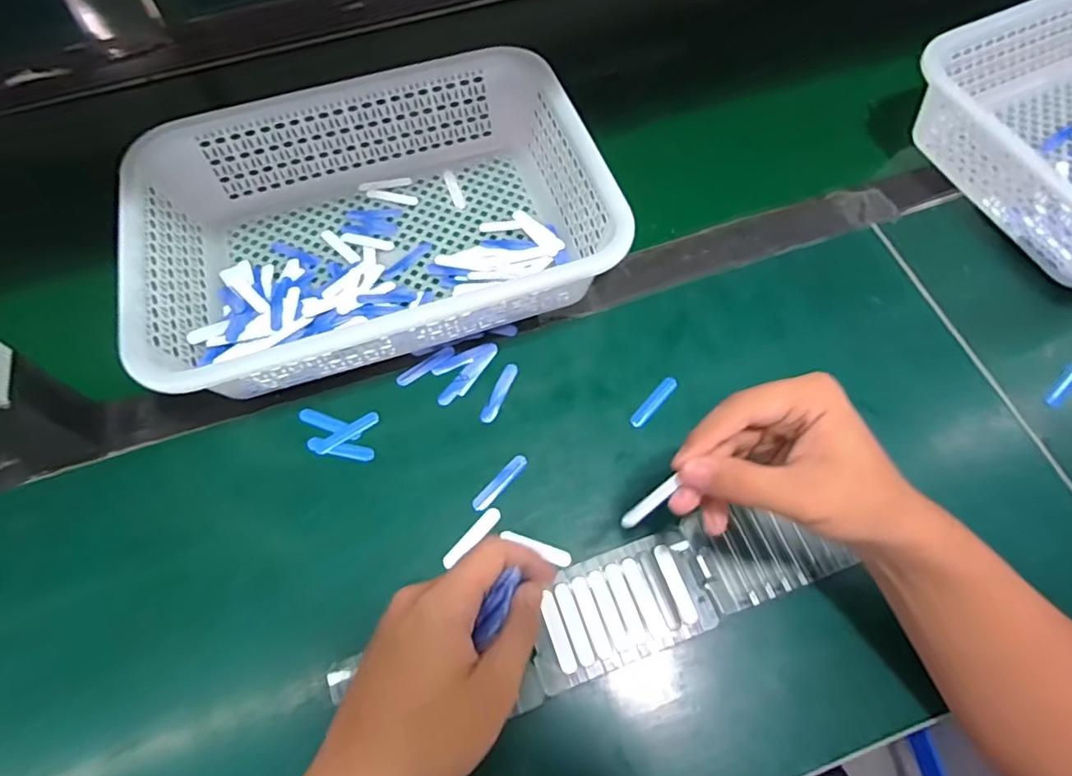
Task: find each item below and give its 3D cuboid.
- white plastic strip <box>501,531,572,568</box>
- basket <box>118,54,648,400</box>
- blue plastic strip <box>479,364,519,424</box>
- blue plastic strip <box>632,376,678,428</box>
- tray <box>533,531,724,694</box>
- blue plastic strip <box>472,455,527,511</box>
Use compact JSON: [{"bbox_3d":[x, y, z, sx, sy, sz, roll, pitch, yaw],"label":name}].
[{"bbox_3d":[0.001,0.112,0.399,0.049,0.004,0.010,16,66,9],"label":"white plastic strip"},{"bbox_3d":[-0.131,-0.137,0.480,0.357,0.083,0.252,-19,66,-8],"label":"basket"},{"bbox_3d":[-0.028,0.004,0.451,0.012,0.004,0.053,21,67,11],"label":"blue plastic strip"},{"bbox_3d":[0.091,0.011,0.448,0.011,0.005,0.052,36,70,17],"label":"blue plastic strip"},{"bbox_3d":[0.053,0.142,0.380,0.118,0.013,0.067,-18,65,-7],"label":"tray"},{"bbox_3d":[-0.026,0.068,0.420,0.012,0.008,0.052,37,71,17],"label":"blue plastic strip"}]

